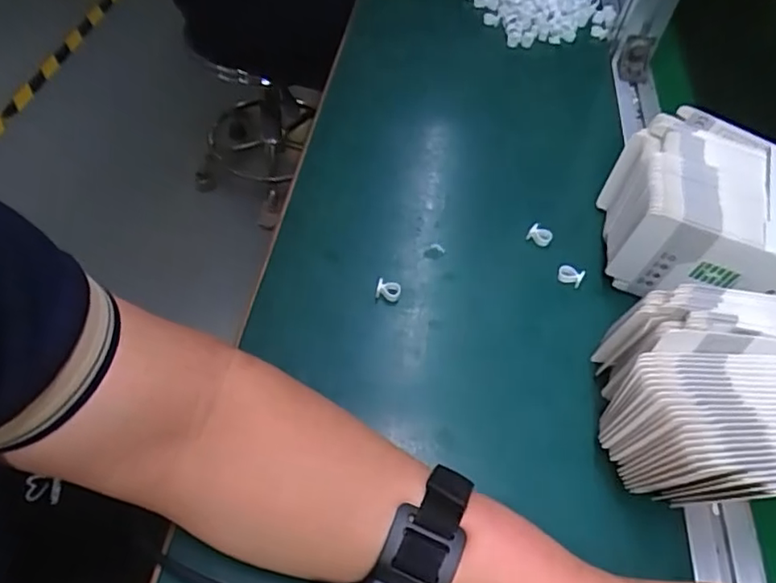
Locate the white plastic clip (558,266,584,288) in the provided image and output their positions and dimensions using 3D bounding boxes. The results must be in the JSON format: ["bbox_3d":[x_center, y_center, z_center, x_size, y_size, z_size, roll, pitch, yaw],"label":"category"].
[{"bbox_3d":[0.143,-0.013,0.455,0.019,0.008,0.014,27,57,17],"label":"white plastic clip"}]

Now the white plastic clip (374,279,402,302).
[{"bbox_3d":[0.000,-0.002,0.430,0.019,0.011,0.012,13,54,8],"label":"white plastic clip"}]

